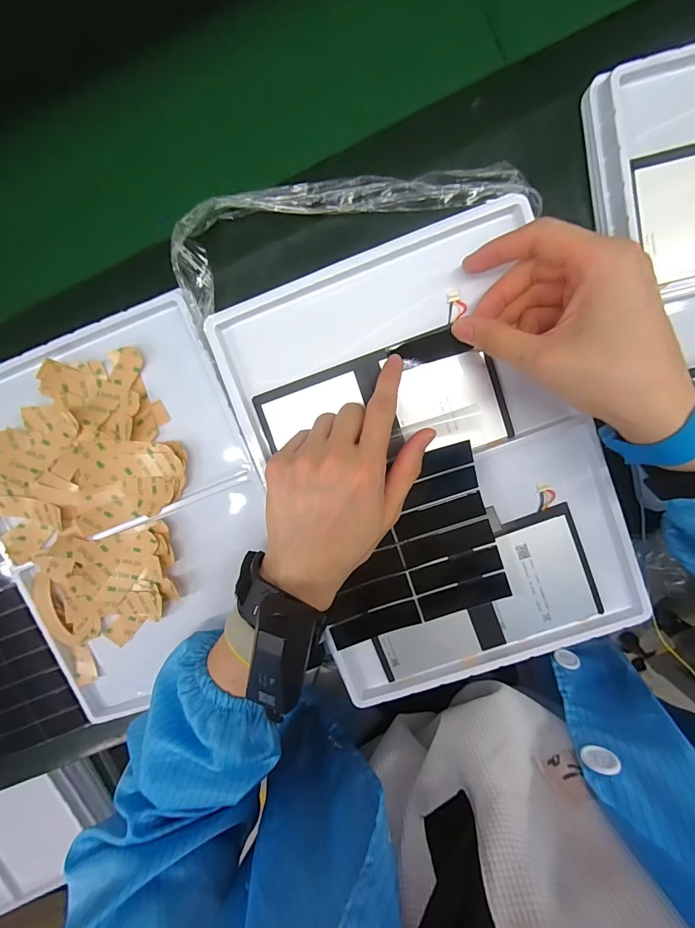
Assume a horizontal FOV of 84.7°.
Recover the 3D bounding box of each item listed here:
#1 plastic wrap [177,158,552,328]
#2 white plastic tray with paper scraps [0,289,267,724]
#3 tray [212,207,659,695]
[{"bbox_3d":[-0.002,-0.184,0.284,0.266,0.039,0.087,-16,96,1],"label":"plastic wrap"},{"bbox_3d":[-0.186,0.048,0.340,0.224,0.049,0.309,-20,93,5],"label":"white plastic tray with paper scraps"},{"bbox_3d":[0.061,0.001,0.299,0.231,0.056,0.323,-20,93,5],"label":"tray"}]

